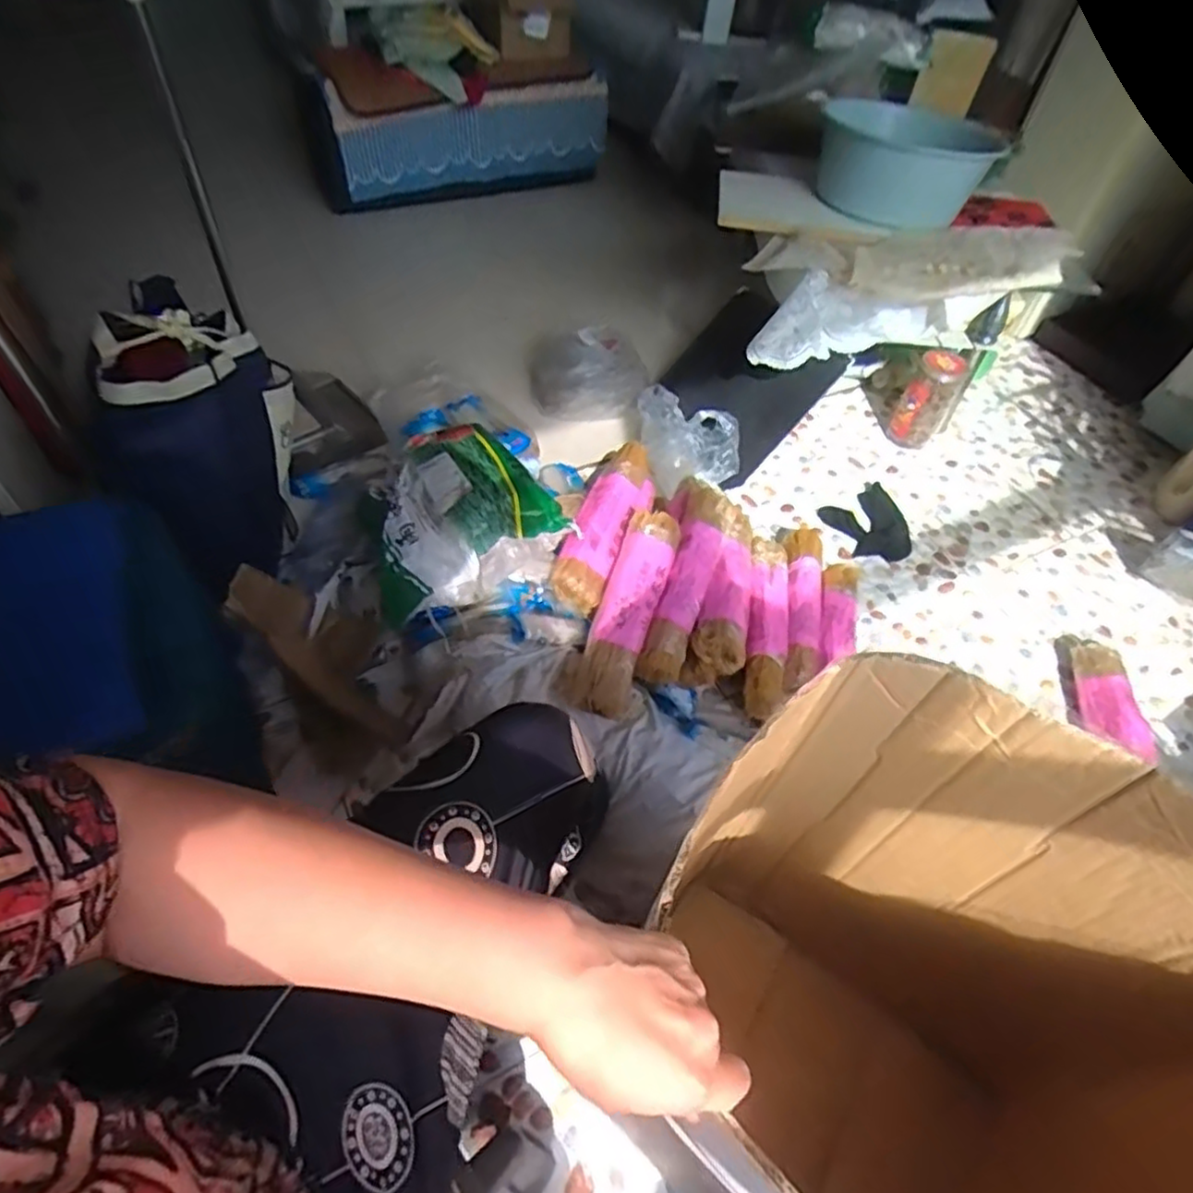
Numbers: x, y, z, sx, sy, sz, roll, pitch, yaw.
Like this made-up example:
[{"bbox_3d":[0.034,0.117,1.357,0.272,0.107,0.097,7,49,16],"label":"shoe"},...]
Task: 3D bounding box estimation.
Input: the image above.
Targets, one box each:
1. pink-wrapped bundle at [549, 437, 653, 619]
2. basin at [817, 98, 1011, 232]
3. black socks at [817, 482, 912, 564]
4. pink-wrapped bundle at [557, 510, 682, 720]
[{"bbox_3d":[0.020,-0.129,1.201,0.097,0.101,0.342,20,52,11],"label":"pink-wrapped bundle"},{"bbox_3d":[0.608,-0.874,1.415,0.327,0.147,0.303,13,51,5],"label":"basin"},{"bbox_3d":[0.566,-0.143,1.439,0.171,0.011,0.186,-18,55,-19],"label":"black socks"},{"bbox_3d":[0.046,0.012,1.087,0.107,0.065,0.348,17,67,9],"label":"pink-wrapped bundle"}]

